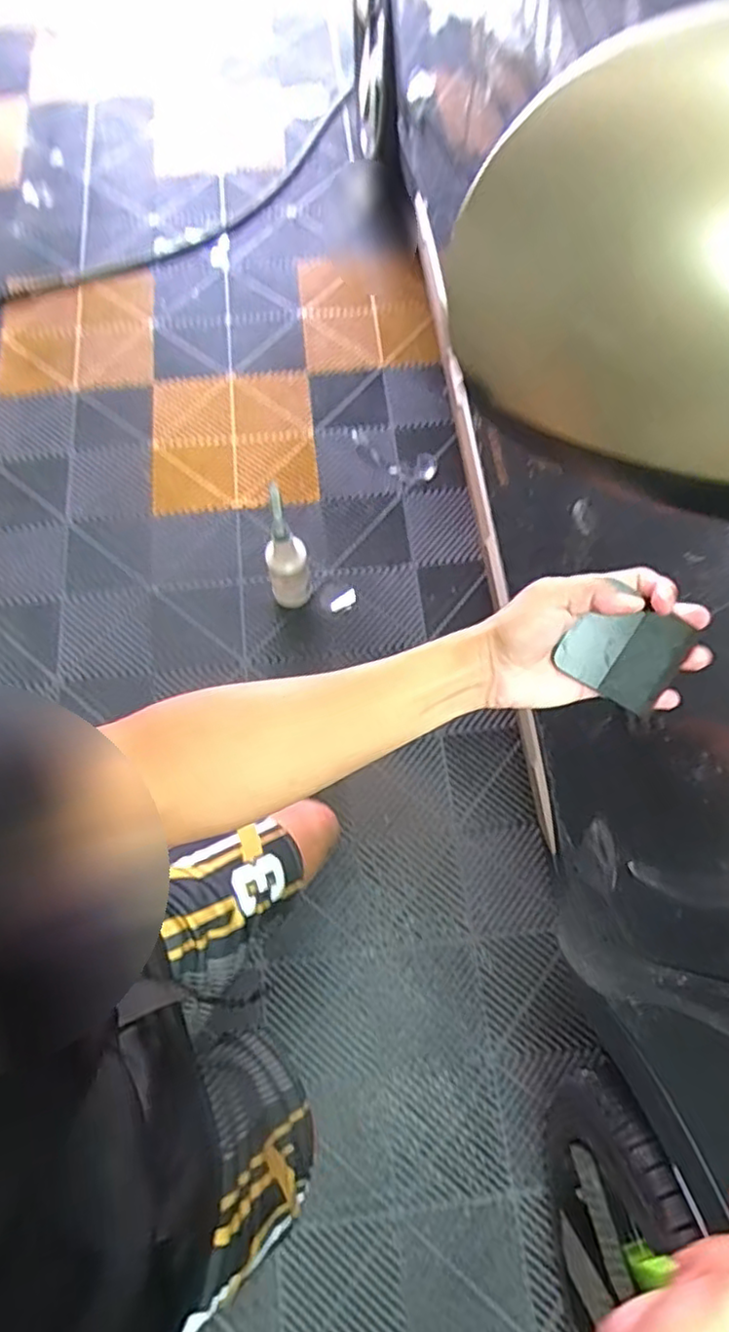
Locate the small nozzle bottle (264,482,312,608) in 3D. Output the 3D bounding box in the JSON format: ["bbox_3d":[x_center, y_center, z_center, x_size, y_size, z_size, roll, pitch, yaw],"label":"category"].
[{"bbox_3d":[-0.168,-0.229,1.375,0.084,0.345,0.103,-14,71,-7],"label":"small nozzle bottle"}]

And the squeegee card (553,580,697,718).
[{"bbox_3d":[0.163,-0.008,0.405,0.069,0.006,0.058,32,102,-3],"label":"squeegee card"}]

